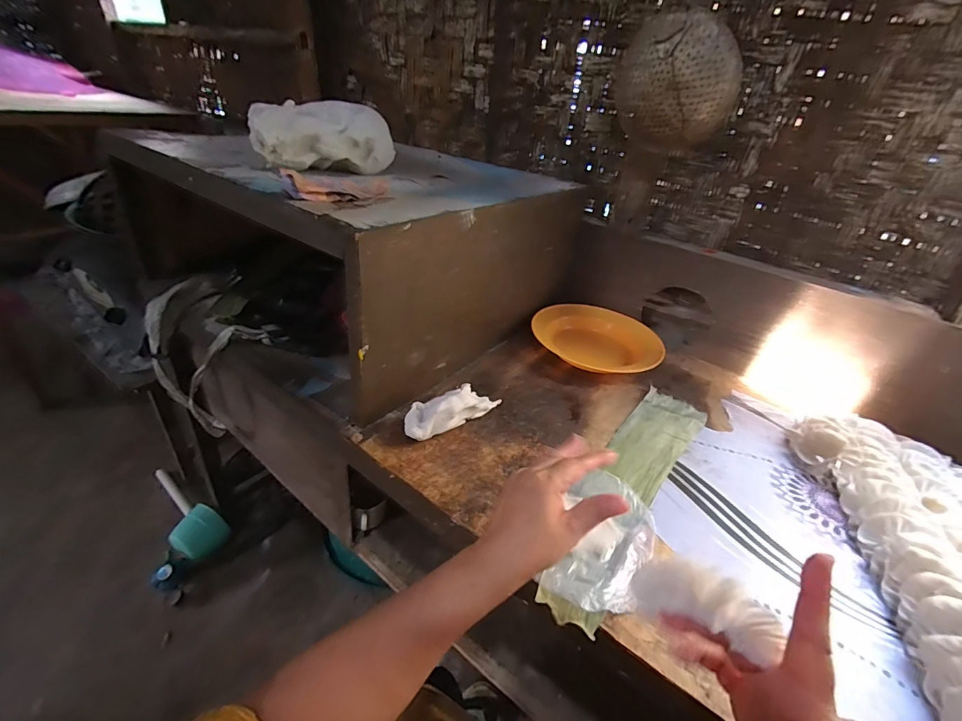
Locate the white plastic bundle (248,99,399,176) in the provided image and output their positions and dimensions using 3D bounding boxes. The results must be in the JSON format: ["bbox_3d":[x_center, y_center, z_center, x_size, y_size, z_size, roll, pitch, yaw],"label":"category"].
[{"bbox_3d":[-0.215,-0.307,0.577,0.067,0.080,0.195,27,37,27],"label":"white plastic bundle"}]

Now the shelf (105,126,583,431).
[{"bbox_3d":[-0.203,-0.205,0.721,0.569,0.248,0.479,26,37,26],"label":"shelf"}]

